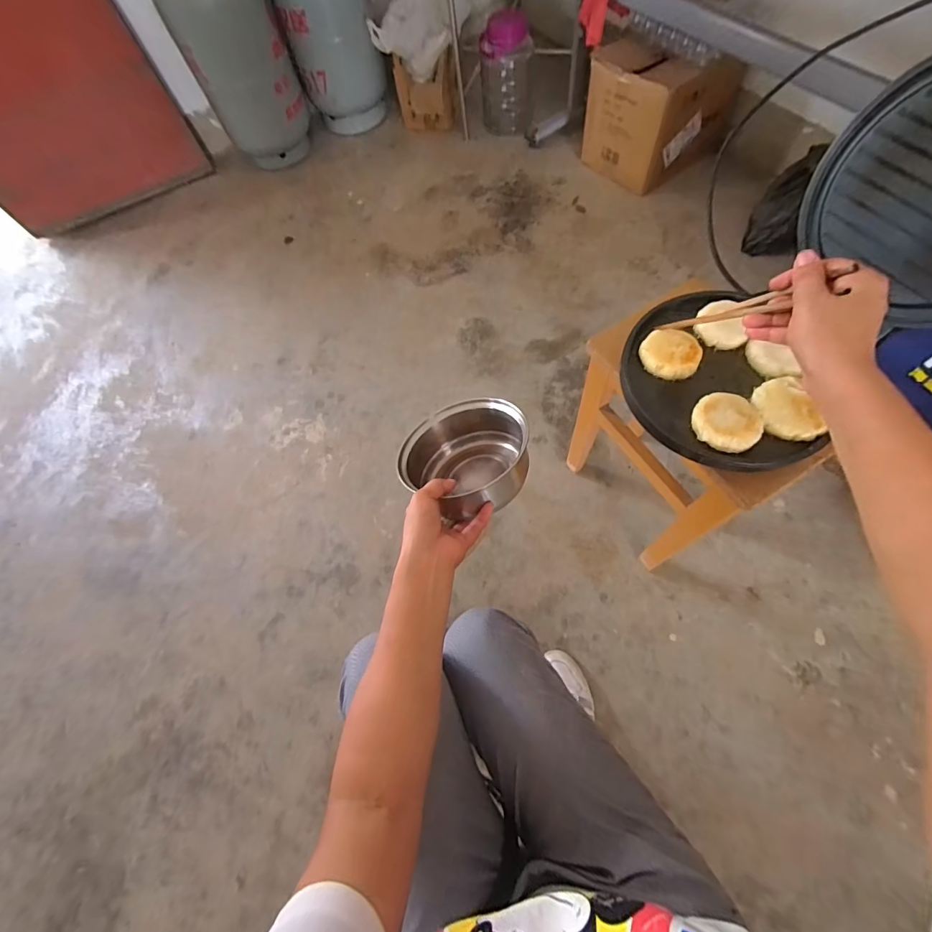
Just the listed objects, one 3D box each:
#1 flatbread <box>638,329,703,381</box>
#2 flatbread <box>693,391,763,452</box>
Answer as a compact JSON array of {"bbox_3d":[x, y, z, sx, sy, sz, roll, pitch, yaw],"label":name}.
[{"bbox_3d":[0.255,-0.139,0.535,0.069,0.017,0.063,-3,65,5],"label":"flatbread"},{"bbox_3d":[0.297,-0.049,0.487,0.071,0.015,0.065,-3,65,5],"label":"flatbread"}]

